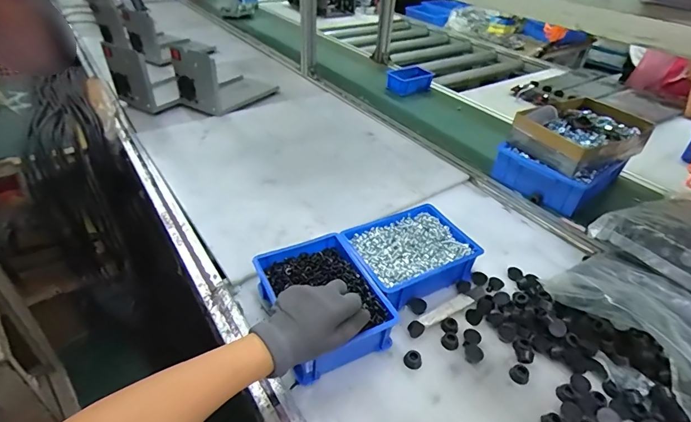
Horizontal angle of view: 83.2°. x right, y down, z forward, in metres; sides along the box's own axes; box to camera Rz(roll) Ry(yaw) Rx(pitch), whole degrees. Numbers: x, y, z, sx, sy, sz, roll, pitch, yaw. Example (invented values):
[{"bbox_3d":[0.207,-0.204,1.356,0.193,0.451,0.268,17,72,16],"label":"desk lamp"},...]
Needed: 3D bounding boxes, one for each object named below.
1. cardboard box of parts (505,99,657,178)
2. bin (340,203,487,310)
[{"bbox_3d":[0.523,-0.170,0.862,0.261,0.066,0.194,-21,45,-28],"label":"cardboard box of parts"},{"bbox_3d":[0.110,0.073,0.663,0.199,0.058,0.156,-16,43,-23],"label":"bin"}]

